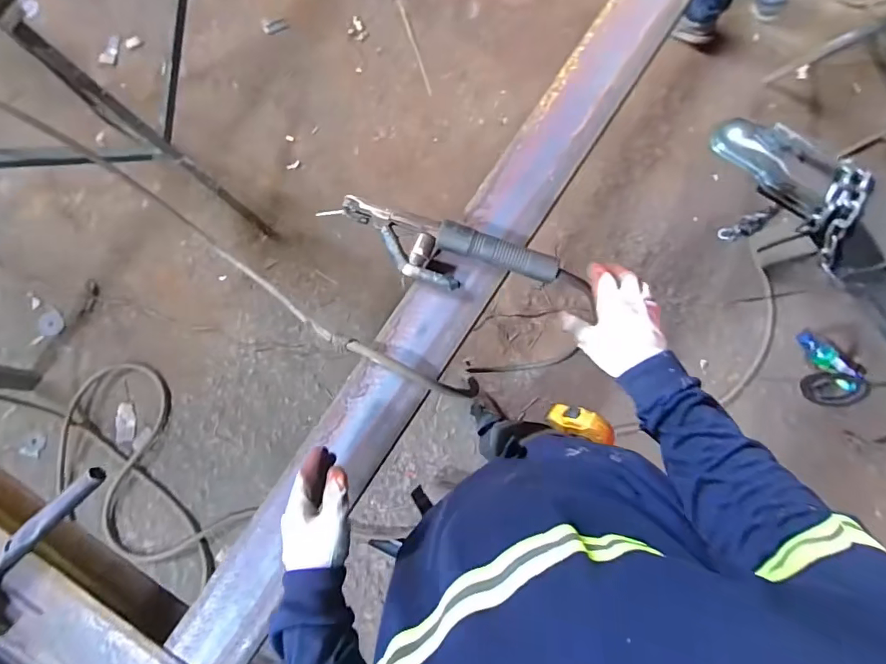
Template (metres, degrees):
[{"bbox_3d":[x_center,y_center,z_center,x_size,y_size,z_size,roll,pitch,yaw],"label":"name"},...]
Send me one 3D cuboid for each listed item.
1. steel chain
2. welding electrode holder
[{"bbox_3d":[0.783,-0.247,1.117,0.095,0.450,0.221,10,100,2],"label":"steel chain"},{"bbox_3d":[0.012,-0.103,0.660,0.353,0.032,0.082,15,80,5],"label":"welding electrode holder"}]

